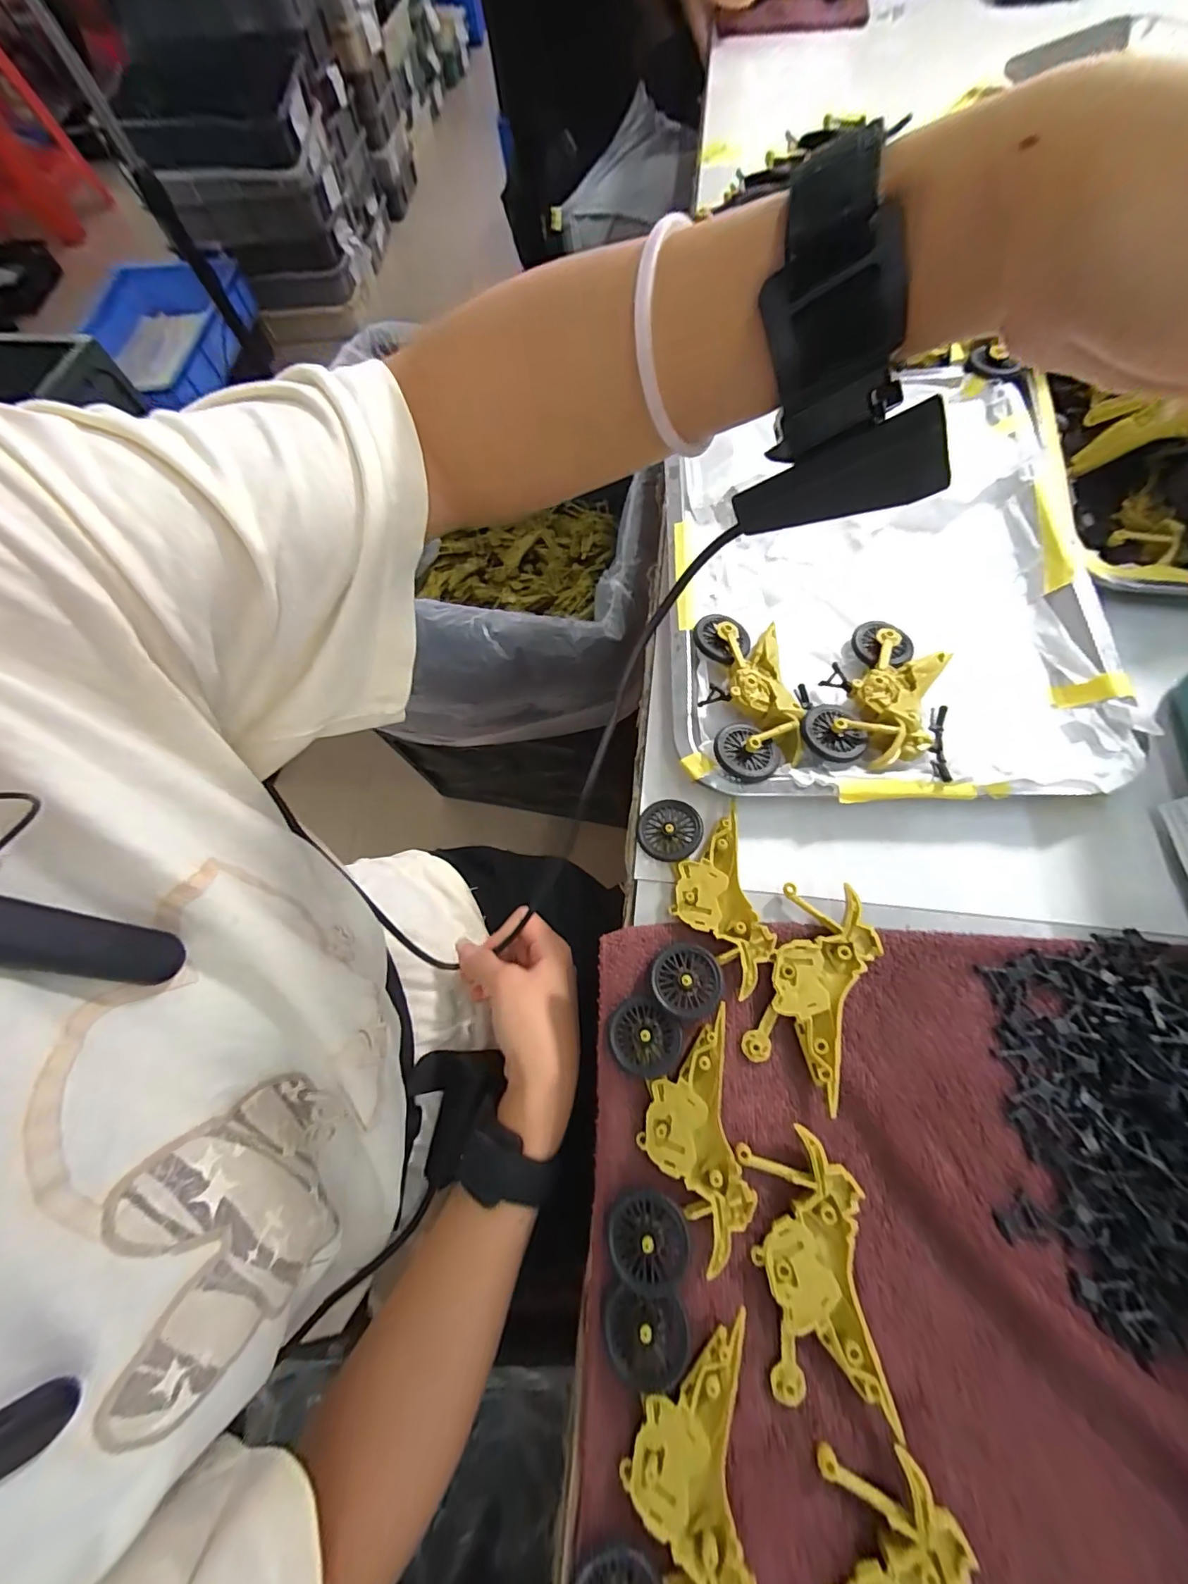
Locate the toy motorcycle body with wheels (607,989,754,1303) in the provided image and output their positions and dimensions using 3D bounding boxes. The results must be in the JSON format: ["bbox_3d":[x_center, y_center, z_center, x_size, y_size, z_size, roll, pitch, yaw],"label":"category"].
[{"bbox_3d":[0.039,0.164,0.247,0.059,0.014,0.114,-1,70,4],"label":"toy motorcycle body with wheels"}]

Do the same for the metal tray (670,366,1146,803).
[{"bbox_3d":[0.186,-0.153,0.350,0.266,0.033,0.335,1,70,5],"label":"metal tray"}]

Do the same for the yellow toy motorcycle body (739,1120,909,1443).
[{"bbox_3d":[0.097,0.210,0.228,0.048,0.009,0.101,-6,70,2],"label":"yellow toy motorcycle body"}]

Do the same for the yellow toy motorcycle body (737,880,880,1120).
[{"bbox_3d":[0.114,0.097,0.268,0.045,0.011,0.099,19,73,11],"label":"yellow toy motorcycle body"}]

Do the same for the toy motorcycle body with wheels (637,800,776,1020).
[{"bbox_3d":[0.061,0.060,0.287,0.061,0.020,0.114,-4,70,3],"label":"toy motorcycle body with wheels"}]

